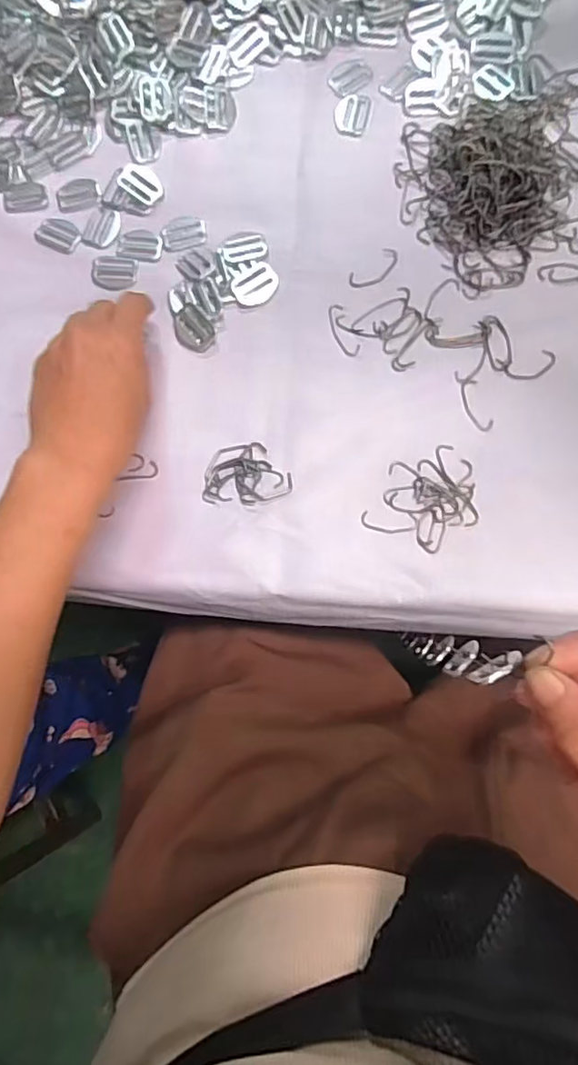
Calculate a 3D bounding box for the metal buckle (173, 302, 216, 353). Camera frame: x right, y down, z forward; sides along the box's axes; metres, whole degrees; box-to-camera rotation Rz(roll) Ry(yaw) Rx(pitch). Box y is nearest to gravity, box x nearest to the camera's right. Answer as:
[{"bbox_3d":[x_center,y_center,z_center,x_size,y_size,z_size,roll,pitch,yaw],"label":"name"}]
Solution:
[{"bbox_3d":[-0.067,-0.143,0.411,0.033,0.004,0.026,43,86,8],"label":"metal buckle"}]

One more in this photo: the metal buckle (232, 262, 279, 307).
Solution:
[{"bbox_3d":[-0.024,-0.177,0.416,0.033,0.004,0.027,-36,82,-2],"label":"metal buckle"}]

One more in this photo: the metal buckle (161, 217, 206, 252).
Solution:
[{"bbox_3d":[-0.077,-0.220,0.428,0.032,0.004,0.026,-19,81,0],"label":"metal buckle"}]

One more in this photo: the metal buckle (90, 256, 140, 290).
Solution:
[{"bbox_3d":[-0.126,-0.189,0.423,0.034,0.004,0.026,4,82,3],"label":"metal buckle"}]

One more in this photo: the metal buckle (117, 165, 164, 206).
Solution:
[{"bbox_3d":[-0.109,-0.259,0.434,0.035,0.004,0.026,39,85,7],"label":"metal buckle"}]

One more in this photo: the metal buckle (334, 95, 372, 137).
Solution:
[{"bbox_3d":[0.048,-0.315,0.440,0.026,0.004,0.034,11,83,4],"label":"metal buckle"}]

